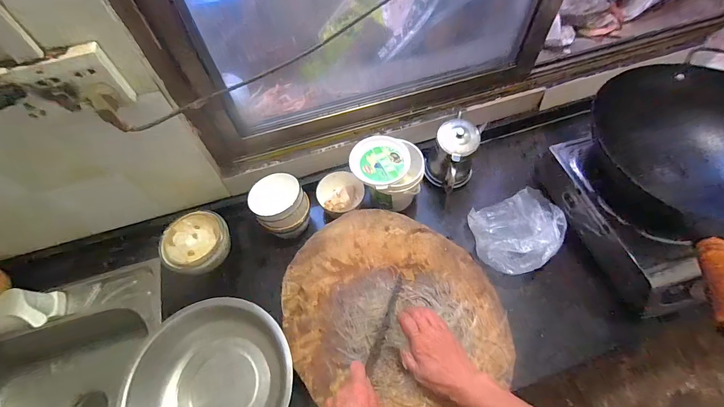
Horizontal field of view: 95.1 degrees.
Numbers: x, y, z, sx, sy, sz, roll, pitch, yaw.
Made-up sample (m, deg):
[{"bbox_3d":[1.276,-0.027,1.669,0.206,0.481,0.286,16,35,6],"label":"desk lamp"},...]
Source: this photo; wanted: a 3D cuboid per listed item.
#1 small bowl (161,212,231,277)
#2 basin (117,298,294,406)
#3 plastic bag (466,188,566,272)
[{"bbox_3d":[-0.346,0.090,0.706,0.128,0.091,0.130,-1,59,2],"label":"small bowl"},{"bbox_3d":[-0.256,0.324,0.582,0.273,0.090,0.265,-1,59,2],"label":"basin"},{"bbox_3d":[0.333,0.054,0.693,0.196,0.071,0.166,-17,59,-7],"label":"plastic bag"}]

